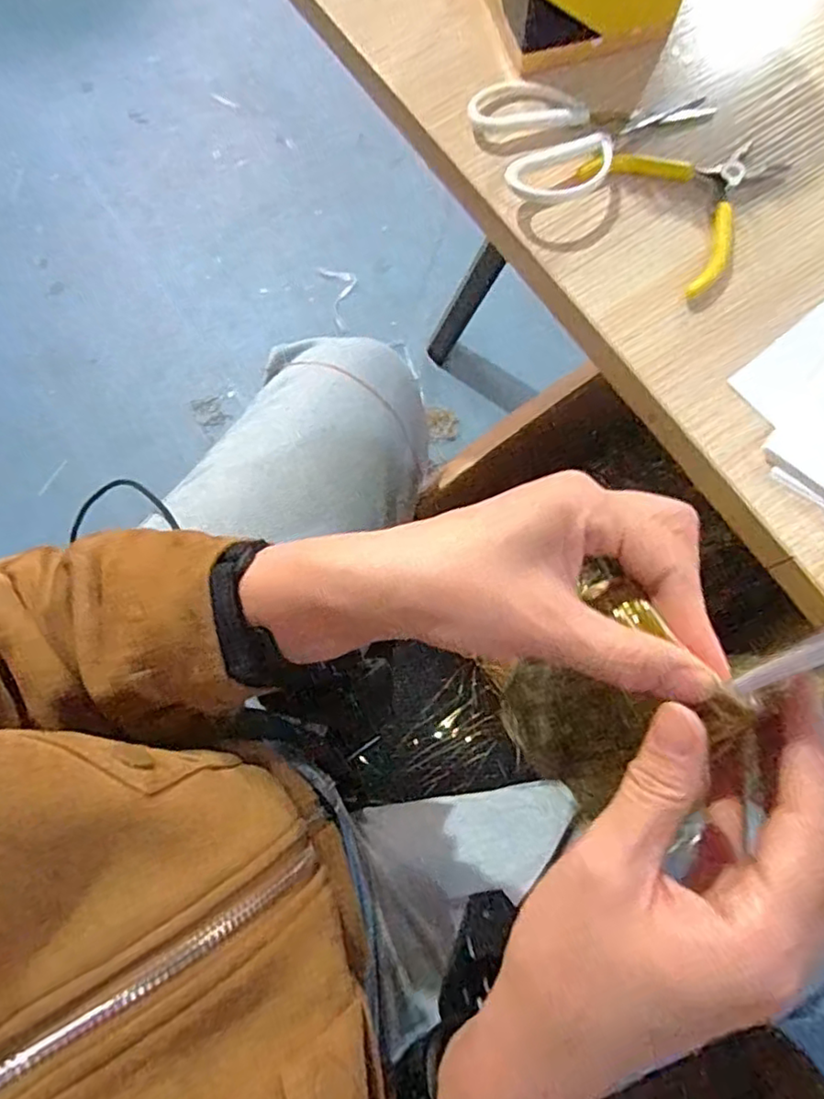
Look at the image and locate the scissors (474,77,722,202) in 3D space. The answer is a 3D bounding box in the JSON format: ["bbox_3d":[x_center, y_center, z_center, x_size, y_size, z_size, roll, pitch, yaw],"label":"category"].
[{"bbox_3d":[0.109,-0.252,0.378,0.140,0.018,0.088,-11,74,-2],"label":"scissors"}]

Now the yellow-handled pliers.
[{"bbox_3d":[0.165,-0.208,0.368,0.100,0.009,0.098,-37,77,-9],"label":"yellow-handled pliers"}]

